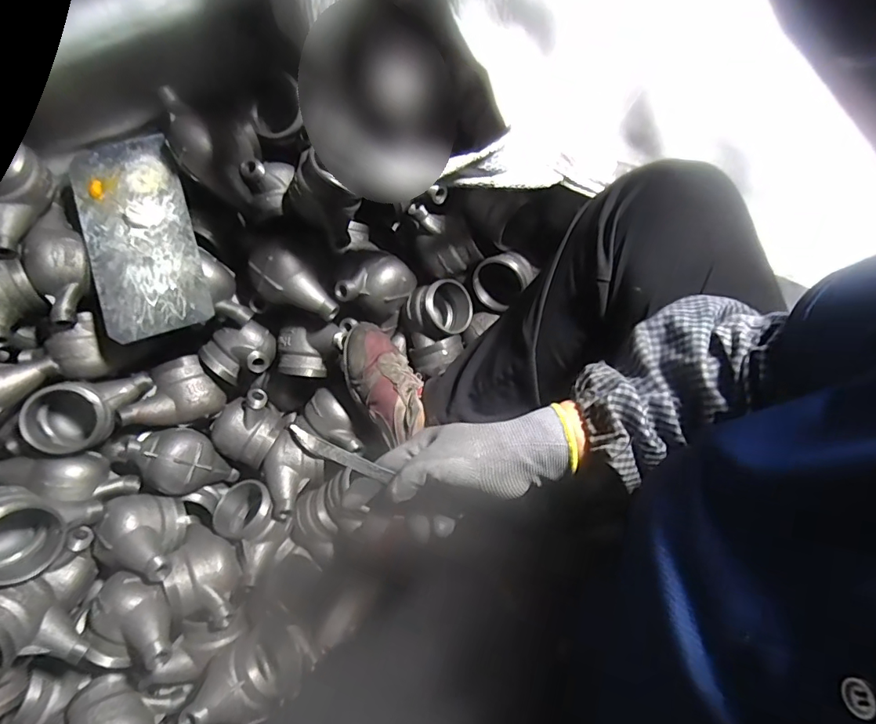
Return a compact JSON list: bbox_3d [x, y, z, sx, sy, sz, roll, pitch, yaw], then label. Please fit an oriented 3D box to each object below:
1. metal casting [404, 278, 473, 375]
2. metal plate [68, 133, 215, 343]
[{"bbox_3d":[-0.006,-0.045,0.710,0.096,0.082,0.138,13,62,5],"label":"metal casting"},{"bbox_3d":[-0.351,-0.147,0.573,0.121,0.009,0.234,-17,85,-6],"label":"metal plate"}]

